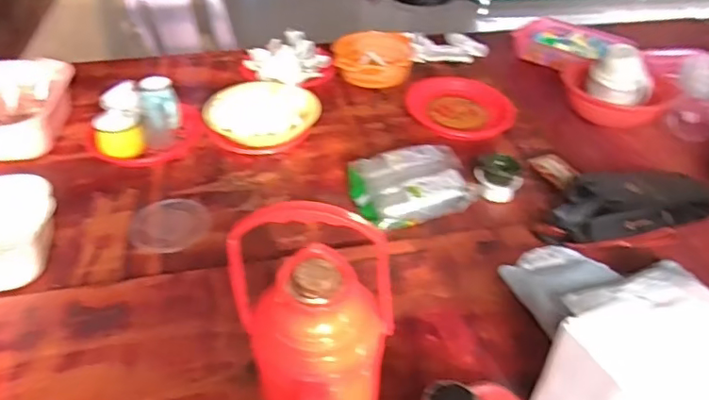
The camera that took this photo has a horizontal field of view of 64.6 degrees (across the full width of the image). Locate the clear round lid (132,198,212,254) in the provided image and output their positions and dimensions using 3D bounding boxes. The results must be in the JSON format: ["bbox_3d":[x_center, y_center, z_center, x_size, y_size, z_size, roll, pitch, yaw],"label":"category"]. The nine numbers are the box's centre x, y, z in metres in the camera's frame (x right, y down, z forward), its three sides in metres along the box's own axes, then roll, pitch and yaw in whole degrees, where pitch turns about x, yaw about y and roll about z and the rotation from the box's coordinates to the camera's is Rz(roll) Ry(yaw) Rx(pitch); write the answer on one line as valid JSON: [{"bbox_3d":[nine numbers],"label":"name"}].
[{"bbox_3d":[-0.355,0.048,1.080,0.140,0.019,0.136,0,39,0],"label":"clear round lid"}]

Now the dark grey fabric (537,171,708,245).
[{"bbox_3d":[0.518,-0.006,1.068,0.334,0.113,0.111,-12,41,-14],"label":"dark grey fabric"}]

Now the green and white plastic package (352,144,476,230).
[{"bbox_3d":[0.110,-0.038,1.142,0.232,0.066,0.189,-15,42,-18],"label":"green and white plastic package"}]

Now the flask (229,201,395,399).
[{"bbox_3d":[-0.030,0.197,0.583,0.138,0.406,0.134,-11,40,-13],"label":"flask"}]

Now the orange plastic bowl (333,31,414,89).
[{"bbox_3d":[0.053,-0.402,1.584,0.220,0.071,0.227,0,39,0],"label":"orange plastic bowl"}]

